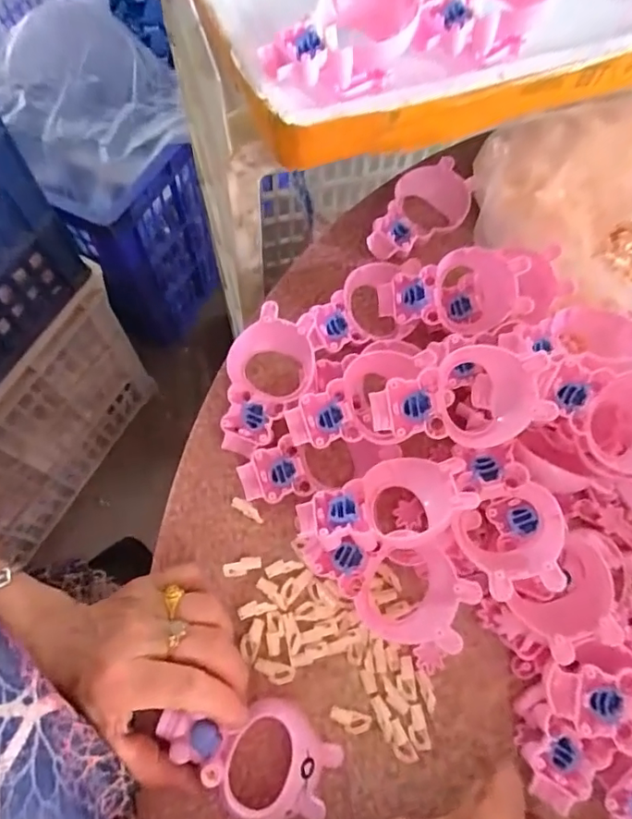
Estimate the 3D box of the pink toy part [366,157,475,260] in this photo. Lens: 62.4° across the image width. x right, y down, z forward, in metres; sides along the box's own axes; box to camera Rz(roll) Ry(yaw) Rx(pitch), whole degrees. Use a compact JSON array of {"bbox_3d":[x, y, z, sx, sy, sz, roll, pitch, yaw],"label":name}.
[{"bbox_3d":[0.083,-0.157,0.419,0.057,0.021,0.100,34,72,10],"label":"pink toy part"}]

